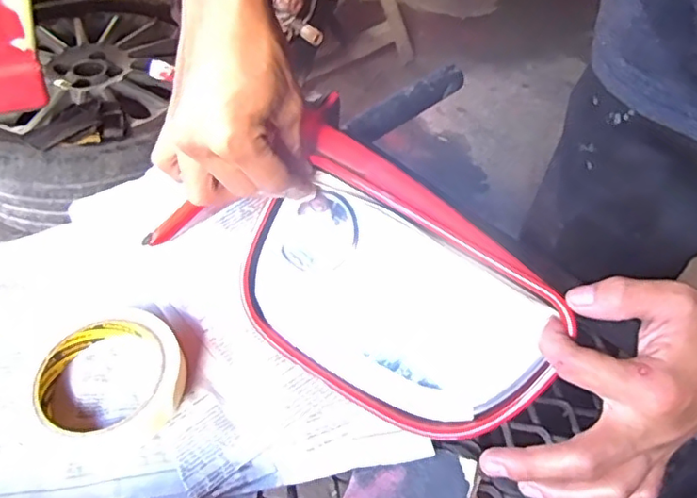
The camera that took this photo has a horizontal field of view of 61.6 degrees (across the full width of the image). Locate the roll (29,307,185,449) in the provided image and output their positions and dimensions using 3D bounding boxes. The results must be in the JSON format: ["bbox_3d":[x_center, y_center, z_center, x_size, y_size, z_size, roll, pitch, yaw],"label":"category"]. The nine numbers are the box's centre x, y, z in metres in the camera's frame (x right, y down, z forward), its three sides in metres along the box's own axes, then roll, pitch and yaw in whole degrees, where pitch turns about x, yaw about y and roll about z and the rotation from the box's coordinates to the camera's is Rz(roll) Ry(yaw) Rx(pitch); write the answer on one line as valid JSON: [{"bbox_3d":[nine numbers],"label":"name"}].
[{"bbox_3d":[-0.149,0.081,0.370,0.087,0.023,0.089,3,49,-3],"label":"roll"}]

